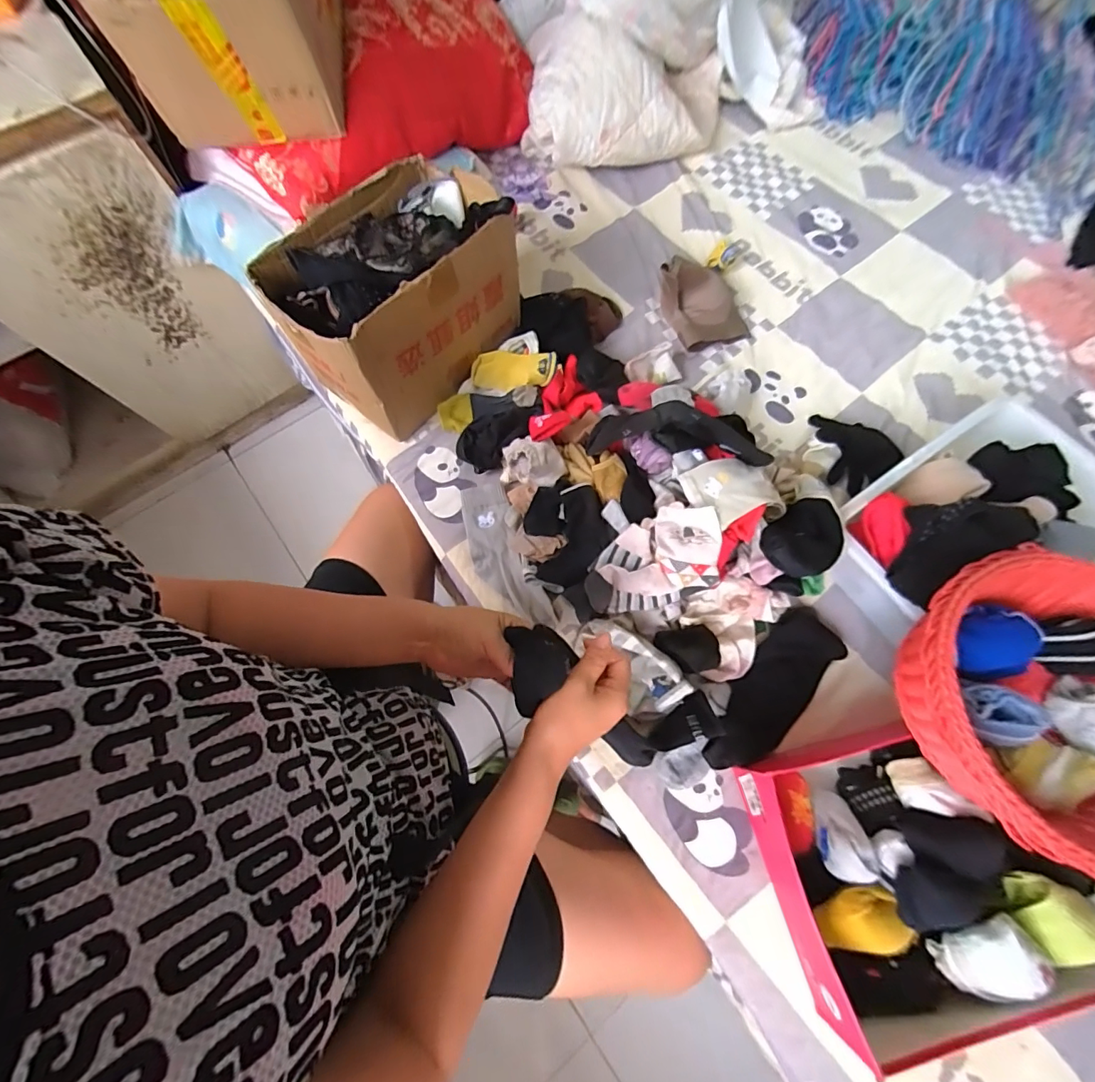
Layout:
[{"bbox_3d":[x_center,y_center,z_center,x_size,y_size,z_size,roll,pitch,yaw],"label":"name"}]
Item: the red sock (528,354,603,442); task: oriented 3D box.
[{"bbox_3d":[0.030,-0.208,0.703,0.087,0.053,0.177,22,52,8],"label":"red sock"}]

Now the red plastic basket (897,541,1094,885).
[{"bbox_3d":[0.494,0.154,0.454,0.272,0.085,0.272,0,70,0],"label":"red plastic basket"}]

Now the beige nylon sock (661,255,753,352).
[{"bbox_3d":[0.264,-0.429,0.812,0.142,0.067,0.181,-19,72,-6],"label":"beige nylon sock"}]

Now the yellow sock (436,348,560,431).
[{"bbox_3d":[-0.085,-0.245,0.727,0.198,0.028,0.104,-32,74,4],"label":"yellow sock"}]

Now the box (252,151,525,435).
[{"bbox_3d":[-0.208,-0.362,0.686,0.202,0.204,0.338,36,74,12],"label":"box"}]

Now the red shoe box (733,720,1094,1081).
[{"bbox_3d":[0.388,0.341,0.495,0.286,0.112,0.250,-12,71,-4],"label":"red shoe box"}]

